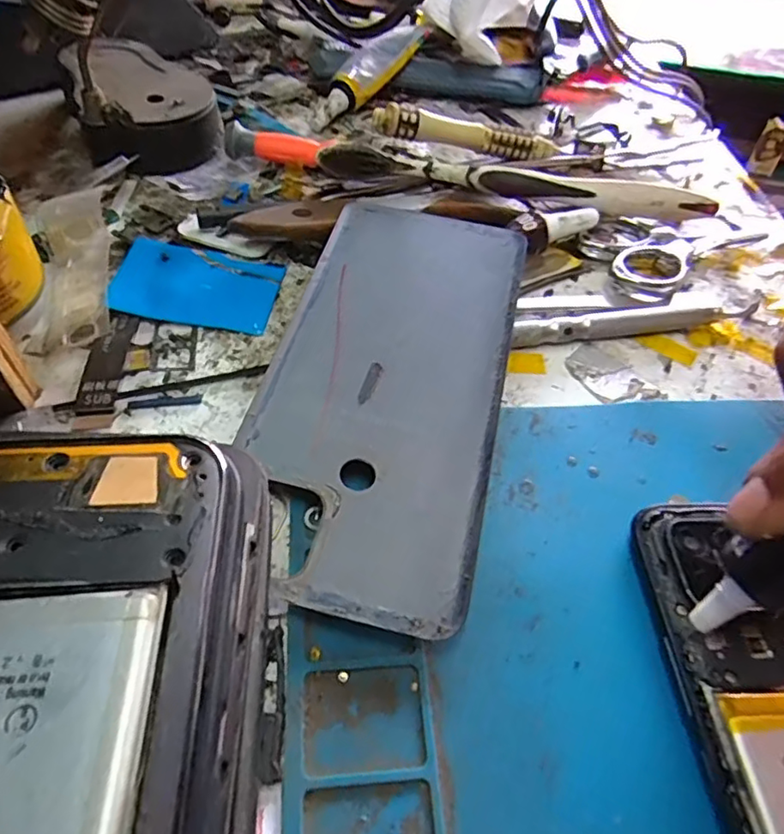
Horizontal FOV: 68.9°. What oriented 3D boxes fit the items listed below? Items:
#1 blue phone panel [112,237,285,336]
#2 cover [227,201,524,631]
[{"bbox_3d":[-0.073,-0.050,0.216,0.058,0.004,0.039,9,55,-2],"label":"blue phone panel"},{"bbox_3d":[0.000,-0.014,0.187,0.072,0.014,0.156,13,52,4],"label":"cover"}]

